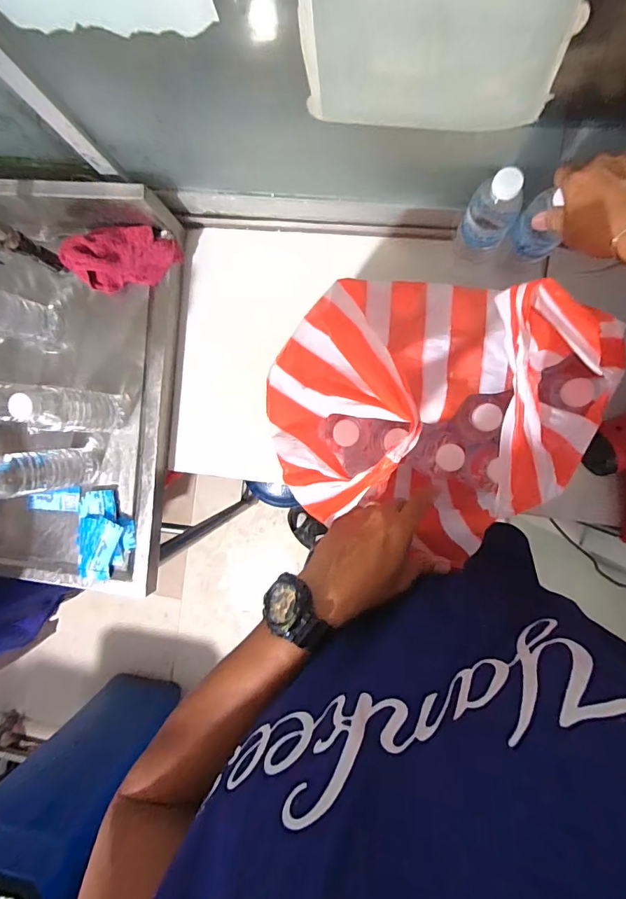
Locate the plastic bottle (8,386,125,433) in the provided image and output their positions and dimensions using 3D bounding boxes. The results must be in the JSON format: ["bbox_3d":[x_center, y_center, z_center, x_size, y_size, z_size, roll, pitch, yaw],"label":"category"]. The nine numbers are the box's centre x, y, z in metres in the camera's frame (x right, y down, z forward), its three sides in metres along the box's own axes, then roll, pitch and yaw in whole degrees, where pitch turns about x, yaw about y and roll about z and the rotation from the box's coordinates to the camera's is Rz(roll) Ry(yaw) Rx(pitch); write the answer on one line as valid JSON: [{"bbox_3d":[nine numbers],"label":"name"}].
[{"bbox_3d":[-0.344,-0.056,0.619,0.054,0.208,0.063,5,92,6],"label":"plastic bottle"}]

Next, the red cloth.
[{"bbox_3d":[-0.303,-0.303,0.681,0.171,0.064,0.082,-11,91,7],"label":"red cloth"}]

